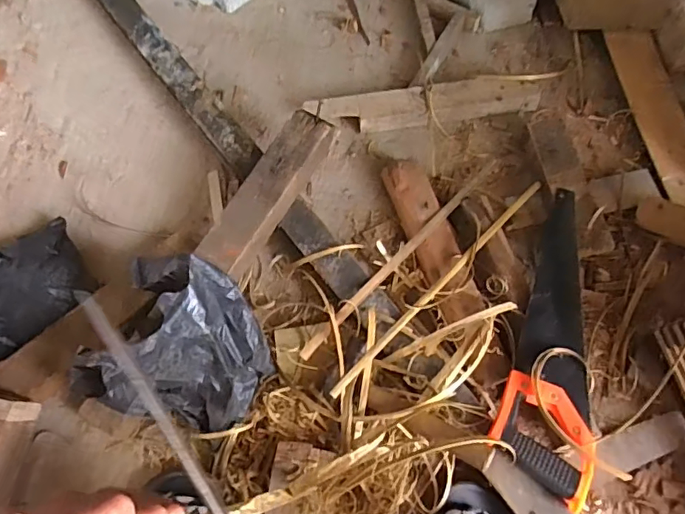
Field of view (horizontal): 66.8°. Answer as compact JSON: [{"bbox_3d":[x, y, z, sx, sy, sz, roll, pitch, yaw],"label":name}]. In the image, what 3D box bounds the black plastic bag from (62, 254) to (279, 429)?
[{"bbox_3d":[-0.187,0.112,0.626,0.168,0.146,0.184,22,67,10],"label":"black plastic bag"}]

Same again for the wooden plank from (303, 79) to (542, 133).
[{"bbox_3d":[0.142,-0.261,0.892,0.390,0.026,0.071,-9,87,-2],"label":"wooden plank"}]

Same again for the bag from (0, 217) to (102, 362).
[{"bbox_3d":[-0.482,0.026,0.739,0.196,0.095,0.209,32,69,14],"label":"bag"}]

